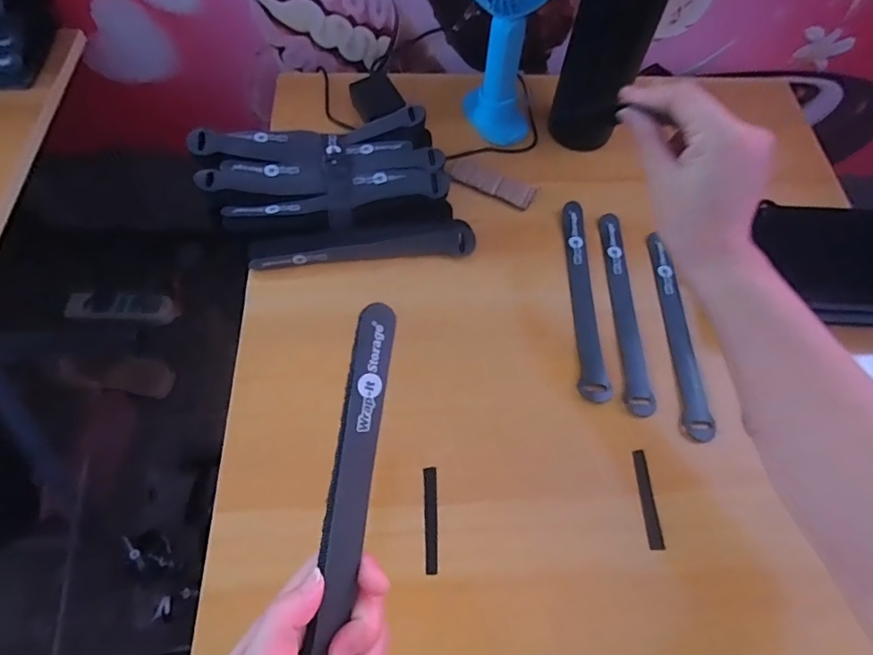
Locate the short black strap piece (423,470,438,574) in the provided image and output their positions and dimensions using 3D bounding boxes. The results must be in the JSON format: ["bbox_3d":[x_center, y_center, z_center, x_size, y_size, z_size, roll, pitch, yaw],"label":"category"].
[{"bbox_3d":[-0.003,0.138,0.374,0.010,0.004,0.072,-2,63,-2],"label":"short black strap piece"}]

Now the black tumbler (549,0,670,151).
[{"bbox_3d":[0.161,-0.270,0.472,0.073,0.193,0.067,16,64,6],"label":"black tumbler"}]

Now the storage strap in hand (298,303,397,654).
[{"bbox_3d":[-0.044,0.081,0.267,0.021,0.011,0.185,8,84,3],"label":"storage strap in hand"}]

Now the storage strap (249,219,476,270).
[{"bbox_3d":[-0.064,-0.070,0.460,0.194,0.014,0.024,-7,63,-5],"label":"storage strap"}]

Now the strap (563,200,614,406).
[{"bbox_3d":[0.129,-0.030,0.453,0.022,0.007,0.197,3,62,0],"label":"strap"}]

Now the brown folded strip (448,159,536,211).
[{"bbox_3d":[0.054,-0.143,0.510,0.087,0.004,0.030,30,66,13],"label":"brown folded strip"}]

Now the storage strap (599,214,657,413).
[{"bbox_3d":[0.164,-0.019,0.451,0.023,0.007,0.194,2,62,0],"label":"storage strap"}]

